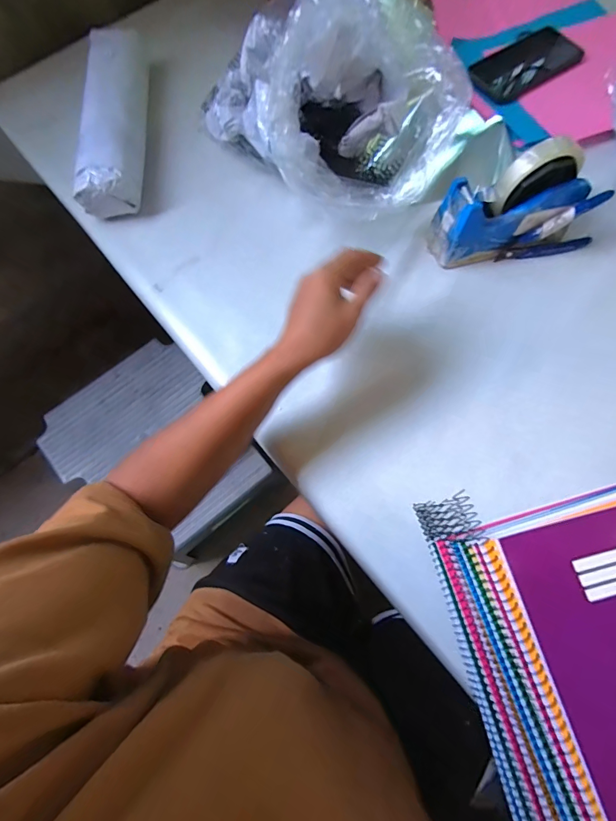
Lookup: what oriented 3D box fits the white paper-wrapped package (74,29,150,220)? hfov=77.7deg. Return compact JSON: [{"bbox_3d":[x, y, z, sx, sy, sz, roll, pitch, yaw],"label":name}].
[{"bbox_3d":[-0.262,-0.406,0.524,0.070,0.059,0.310,-5,72,1],"label":"white paper-wrapped package"}]

